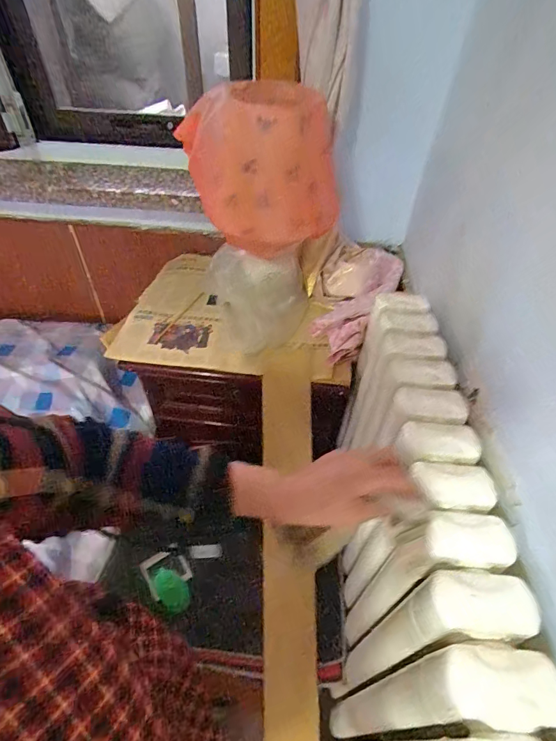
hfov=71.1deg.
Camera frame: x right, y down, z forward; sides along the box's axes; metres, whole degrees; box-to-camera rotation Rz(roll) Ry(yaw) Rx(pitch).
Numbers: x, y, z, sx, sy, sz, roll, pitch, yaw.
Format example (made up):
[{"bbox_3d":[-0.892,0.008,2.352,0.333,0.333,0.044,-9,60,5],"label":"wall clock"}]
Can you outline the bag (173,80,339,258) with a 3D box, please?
[{"bbox_3d":[-0.036,-0.401,0.776,0.306,0.265,0.242,2,45,0],"label":"bag"}]

